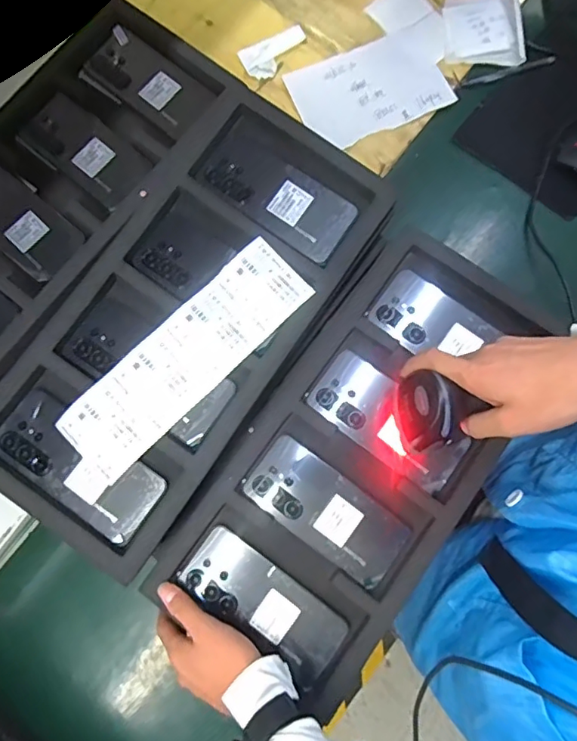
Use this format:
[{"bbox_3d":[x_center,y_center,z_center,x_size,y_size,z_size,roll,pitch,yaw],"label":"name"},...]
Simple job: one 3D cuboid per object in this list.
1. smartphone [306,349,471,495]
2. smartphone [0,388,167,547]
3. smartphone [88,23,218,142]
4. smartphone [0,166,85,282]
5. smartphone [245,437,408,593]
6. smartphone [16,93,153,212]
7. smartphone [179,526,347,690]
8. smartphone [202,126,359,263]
[{"bbox_3d":[0.106,0.054,0.553,0.164,0.010,0.075,37,82,8],"label":"smartphone"},{"bbox_3d":[-0.205,0.094,0.511,0.166,0.006,0.076,36,80,2],"label":"smartphone"},{"bbox_3d":[-0.167,-0.349,0.627,0.161,0.007,0.071,42,83,9],"label":"smartphone"},{"bbox_3d":[-0.314,-0.174,0.597,0.158,0.009,0.073,38,82,8],"label":"smartphone"},{"bbox_3d":[0.040,0.144,0.537,0.166,0.006,0.075,36,82,8],"label":"smartphone"},{"bbox_3d":[-0.239,-0.259,0.613,0.159,0.008,0.079,38,82,8],"label":"smartphone"},{"bbox_3d":[-0.024,0.235,0.529,0.170,0.015,0.075,38,87,6],"label":"smartphone"},{"bbox_3d":[-0.010,-0.189,0.557,0.162,0.006,0.074,36,84,1],"label":"smartphone"}]

